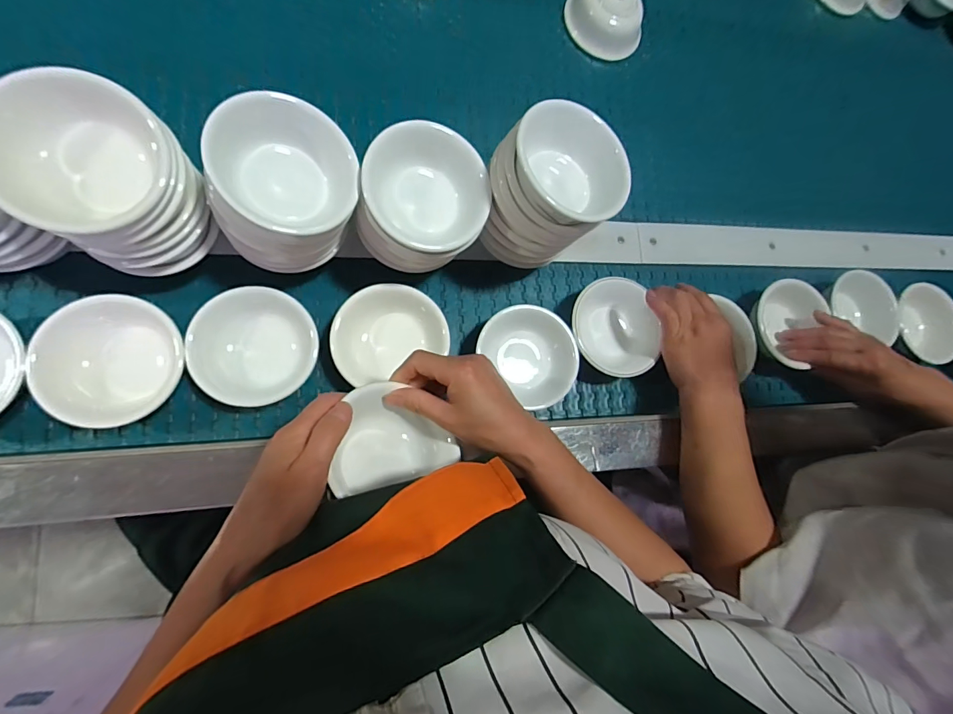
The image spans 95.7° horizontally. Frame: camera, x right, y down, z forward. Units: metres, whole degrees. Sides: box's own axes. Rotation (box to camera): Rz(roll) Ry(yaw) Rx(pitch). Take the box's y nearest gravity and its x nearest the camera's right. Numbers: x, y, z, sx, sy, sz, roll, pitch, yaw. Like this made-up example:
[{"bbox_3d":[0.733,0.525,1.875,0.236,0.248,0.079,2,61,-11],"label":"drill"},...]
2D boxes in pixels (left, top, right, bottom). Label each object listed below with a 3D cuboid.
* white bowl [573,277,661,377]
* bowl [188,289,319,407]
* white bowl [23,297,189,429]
[{"bbox_3d":[0.159,-0.032,0.511,0.097,0.054,0.113,-13,82,-5],"label":"white bowl"},{"bbox_3d":[-0.212,-0.011,0.417,0.103,0.044,0.108,0,81,-2],"label":"bowl"},{"bbox_3d":[-0.324,0.002,0.390,0.110,0.049,0.107,0,81,-2],"label":"white bowl"}]

